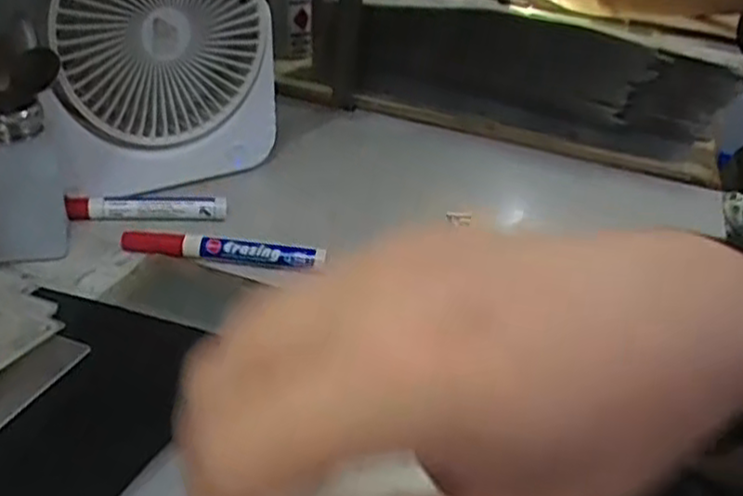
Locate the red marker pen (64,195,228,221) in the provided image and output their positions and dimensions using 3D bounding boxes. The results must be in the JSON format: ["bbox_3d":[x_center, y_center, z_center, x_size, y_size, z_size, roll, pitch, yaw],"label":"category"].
[{"bbox_3d":[-0.165,-0.030,0.547,0.112,0.013,0.016,0,29,-11],"label":"red marker pen"}]

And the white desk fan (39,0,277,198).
[{"bbox_3d":[-0.153,-0.136,0.553,0.170,0.194,0.047,-16,36,-34],"label":"white desk fan"}]

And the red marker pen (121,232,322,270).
[{"bbox_3d":[-0.102,0.001,0.506,0.137,0.017,0.018,7,29,2],"label":"red marker pen"}]

